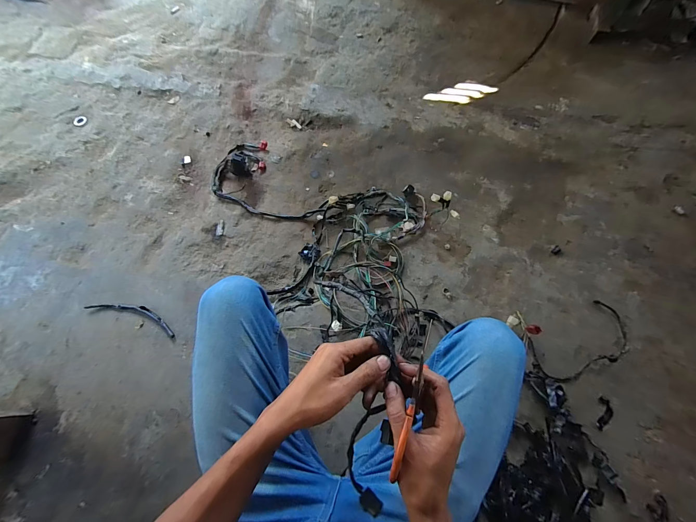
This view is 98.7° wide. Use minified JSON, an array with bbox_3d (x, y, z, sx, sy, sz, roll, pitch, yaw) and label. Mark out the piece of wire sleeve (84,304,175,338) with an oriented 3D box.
[{"bbox_3d":[-0.595,0.147,0.830,0.276,0.016,0.052,16,70,8],"label":"piece of wire sleeve"}]

